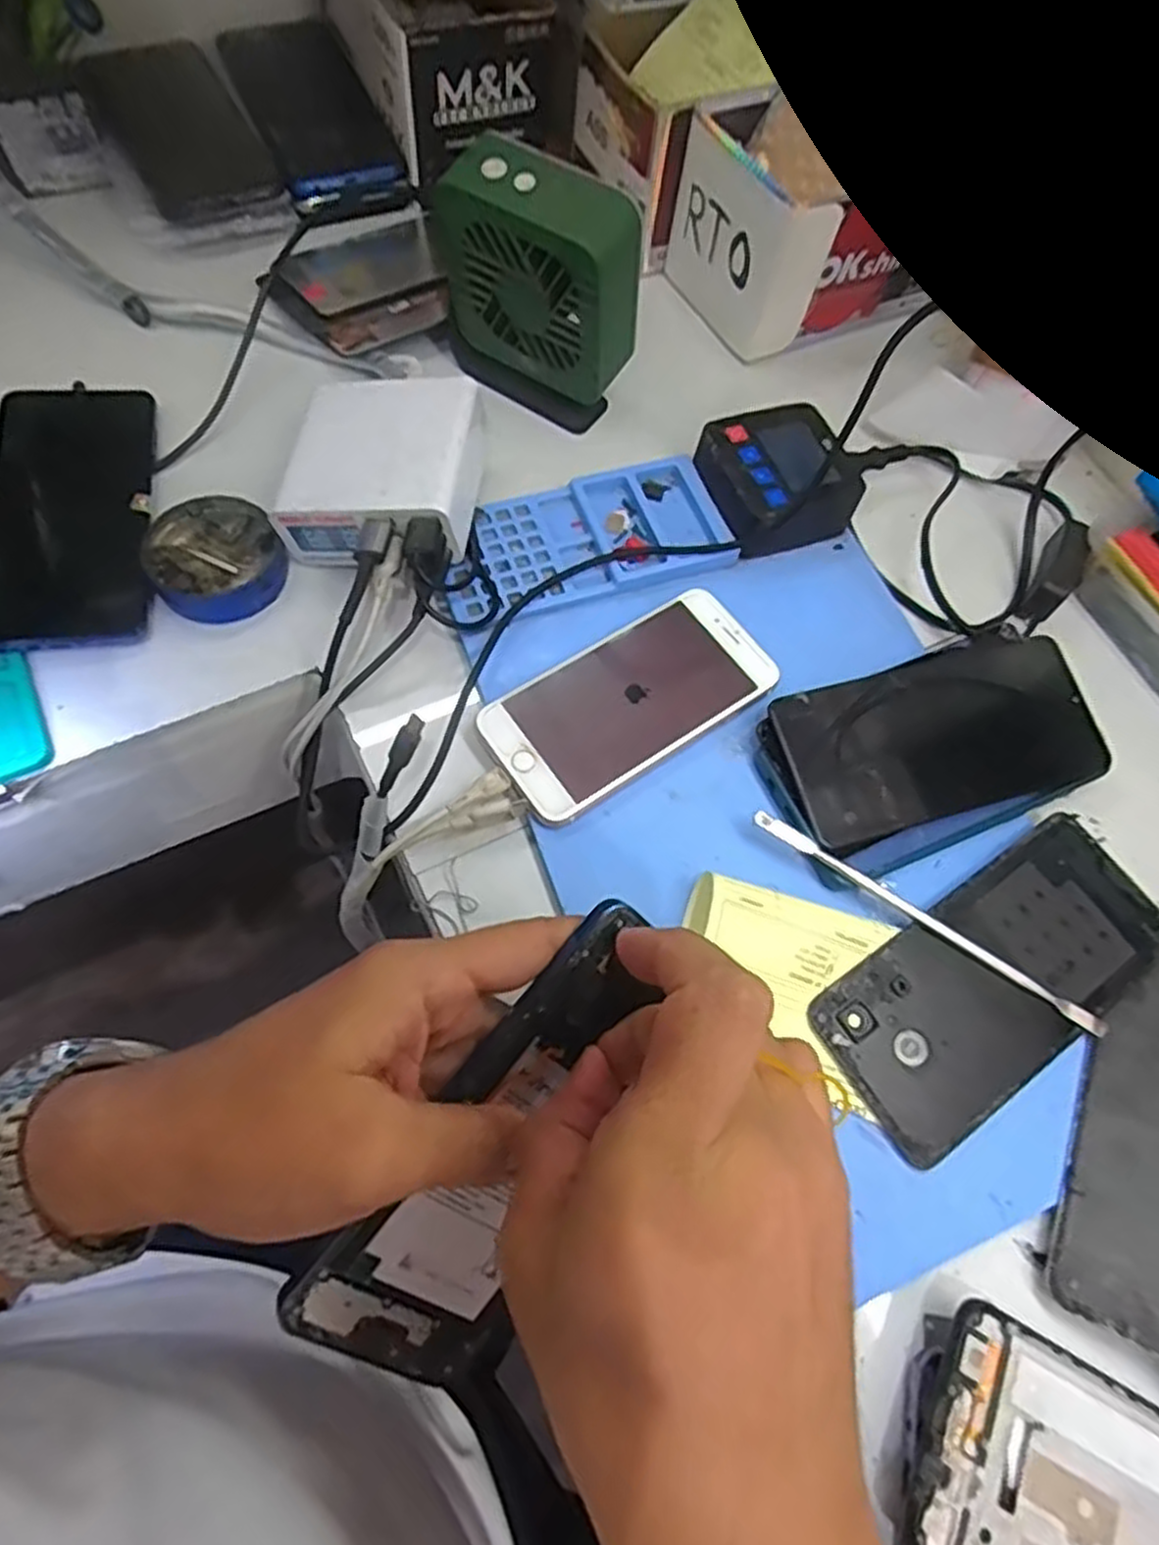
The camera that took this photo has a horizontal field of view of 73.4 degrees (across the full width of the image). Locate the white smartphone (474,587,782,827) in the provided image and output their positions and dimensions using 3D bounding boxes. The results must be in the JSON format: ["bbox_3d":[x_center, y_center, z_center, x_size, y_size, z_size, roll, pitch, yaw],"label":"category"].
[{"bbox_3d":[0.024,-0.035,0.363,0.137,0.014,0.068,-31,72,-18],"label":"white smartphone"}]

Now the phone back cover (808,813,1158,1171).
[{"bbox_3d":[0.175,0.083,0.322,0.160,0.009,0.072,-31,72,-18],"label":"phone back cover"}]

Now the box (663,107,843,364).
[{"bbox_3d":[0.098,-0.315,0.463,0.044,0.083,0.098,-23,66,-15],"label":"box"}]

